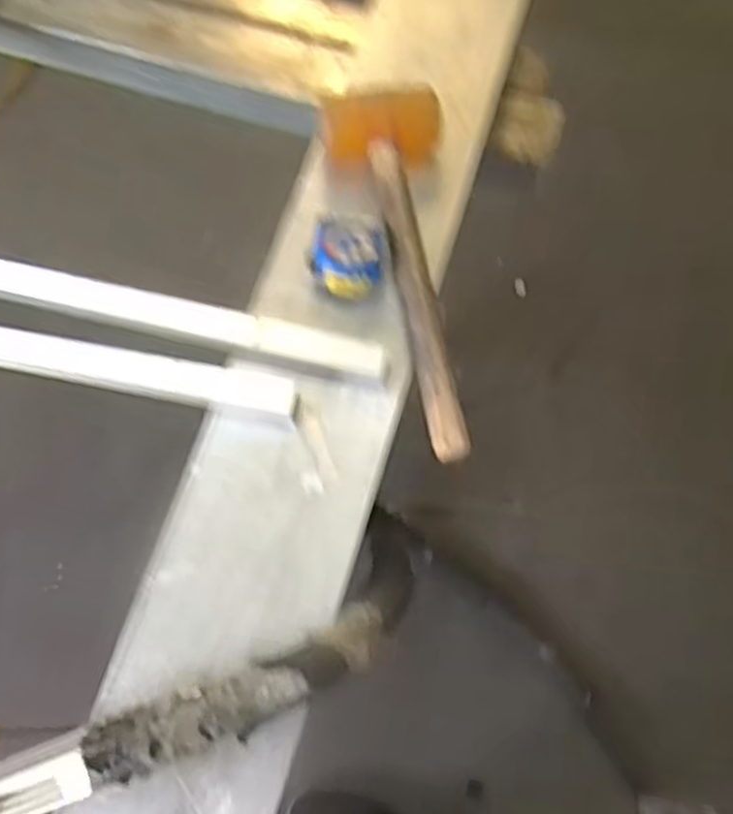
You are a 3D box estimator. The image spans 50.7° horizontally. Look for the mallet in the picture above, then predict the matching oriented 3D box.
[{"bbox_3d":[0.039,-0.125,0.666,0.107,0.058,0.338,-8,71,-5],"label":"mallet"}]

